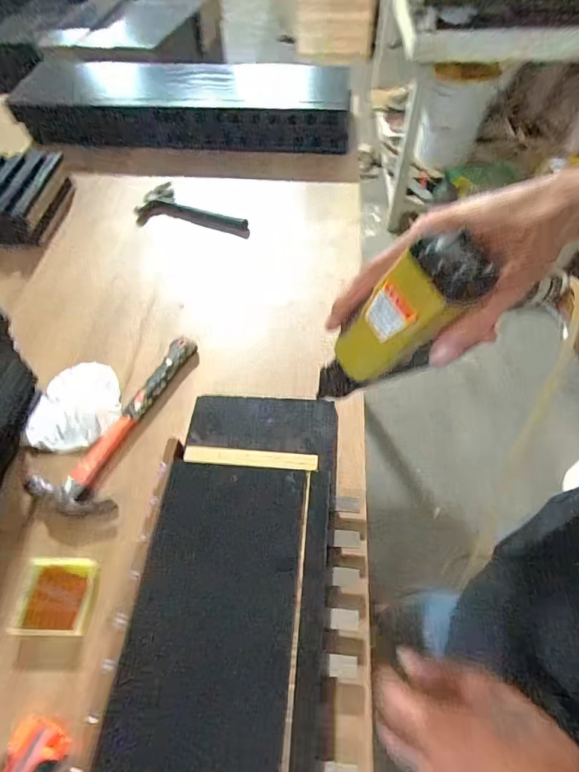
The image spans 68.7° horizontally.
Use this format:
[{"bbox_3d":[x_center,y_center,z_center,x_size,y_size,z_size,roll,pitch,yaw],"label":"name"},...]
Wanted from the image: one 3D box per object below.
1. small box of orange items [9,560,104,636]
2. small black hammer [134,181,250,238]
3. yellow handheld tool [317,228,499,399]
[{"bbox_3d":[-0.232,0.211,0.427,0.073,0.019,0.070,-3,57,0],"label":"small box of orange items"},{"bbox_3d":[-0.167,-0.321,0.770,0.212,0.021,0.105,10,57,8],"label":"small black hammer"},{"bbox_3d":[0.062,-0.027,0.266,0.049,0.137,0.045,12,53,-25],"label":"yellow handheld tool"}]

